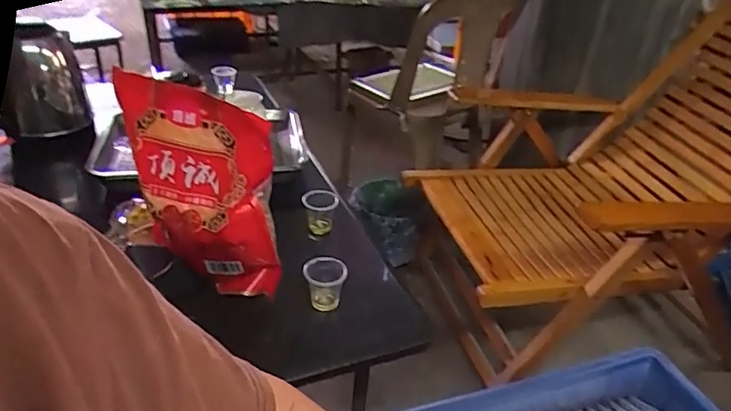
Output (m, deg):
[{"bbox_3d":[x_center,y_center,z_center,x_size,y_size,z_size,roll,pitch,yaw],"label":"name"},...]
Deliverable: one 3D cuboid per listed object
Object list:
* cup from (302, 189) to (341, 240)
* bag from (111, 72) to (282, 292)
[{"bbox_3d":[-0.070,0.013,0.839,0.051,0.077,0.050,3,38,-2],"label":"cup"},{"bbox_3d":[-0.199,-0.007,0.634,0.193,0.269,0.056,11,32,5],"label":"bag"}]

